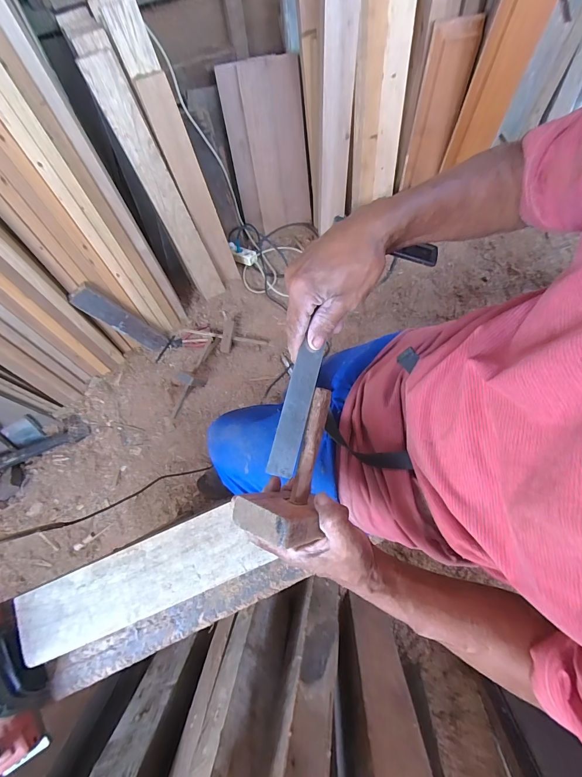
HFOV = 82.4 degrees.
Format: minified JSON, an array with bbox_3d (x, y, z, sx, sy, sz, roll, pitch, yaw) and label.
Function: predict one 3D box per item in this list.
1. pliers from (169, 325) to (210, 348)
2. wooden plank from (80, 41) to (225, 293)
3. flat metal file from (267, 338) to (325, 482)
[{"bbox_3d":[-0.430,-0.208,1.402,0.178,0.028,0.087,-12,73,-2],"label":"pliers"},{"bbox_3d":[-0.403,-0.621,1.121,0.098,0.738,0.030,-31,53,-8],"label":"wooden plank"},{"bbox_3d":[0.006,0.021,0.346,0.028,0.004,0.135,16,80,-7],"label":"flat metal file"}]

